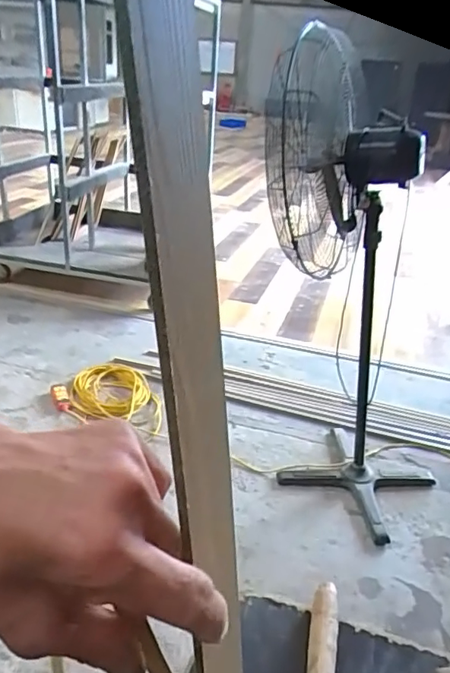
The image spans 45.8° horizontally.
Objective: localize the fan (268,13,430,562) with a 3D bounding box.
[{"bbox_3d":[0.451,-0.132,1.711,0.658,1.385,0.696,13,28,16],"label":"fan"}]

